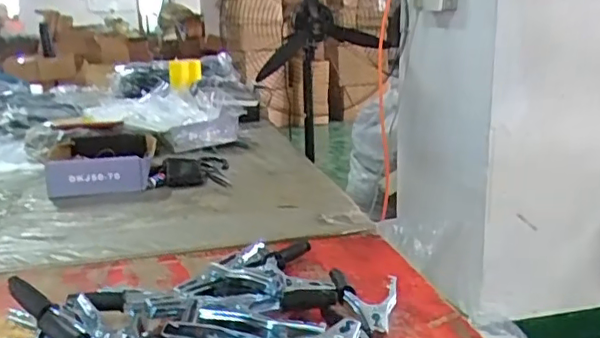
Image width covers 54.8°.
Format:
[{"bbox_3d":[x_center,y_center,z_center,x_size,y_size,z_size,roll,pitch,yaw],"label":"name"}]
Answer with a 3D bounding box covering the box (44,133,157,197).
[{"bbox_3d":[-0.419,-0.015,1.240,0.200,0.067,0.265,-3,16,-11],"label":"box"}]

